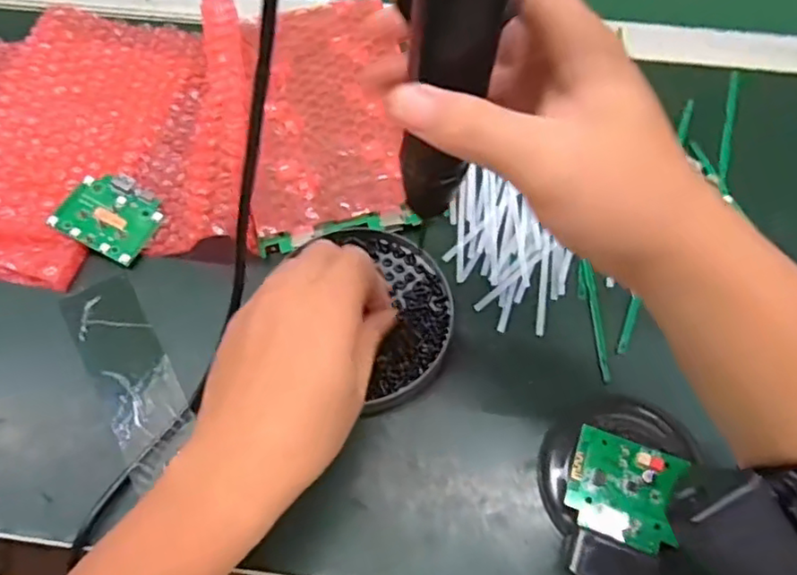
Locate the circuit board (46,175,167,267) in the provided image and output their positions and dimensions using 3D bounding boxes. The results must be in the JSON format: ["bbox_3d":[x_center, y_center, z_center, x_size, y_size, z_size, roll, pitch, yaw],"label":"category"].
[{"bbox_3d":[-0.190,-0.049,0.417,0.057,0.004,0.054,27,62,-3],"label":"circuit board"}]

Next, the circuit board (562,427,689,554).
[{"bbox_3d":[0.119,0.105,0.330,0.054,0.011,0.054,19,65,10],"label":"circuit board"}]

